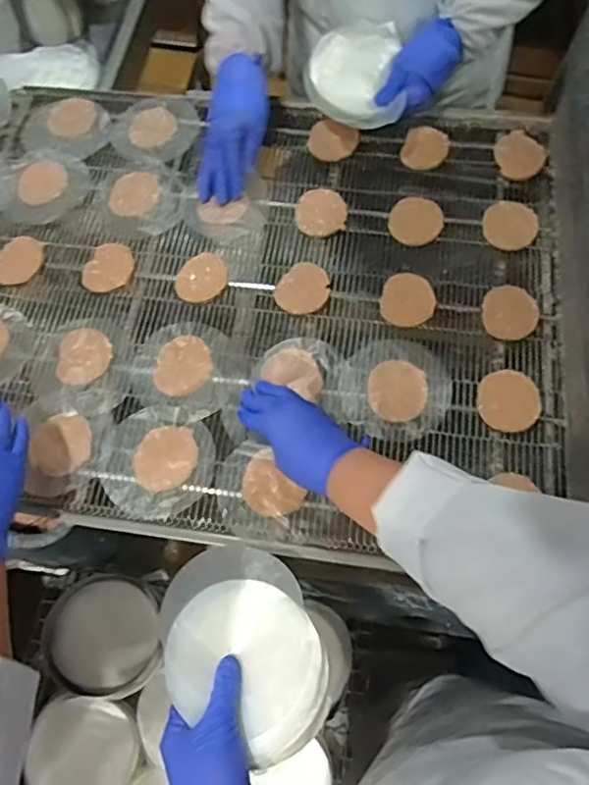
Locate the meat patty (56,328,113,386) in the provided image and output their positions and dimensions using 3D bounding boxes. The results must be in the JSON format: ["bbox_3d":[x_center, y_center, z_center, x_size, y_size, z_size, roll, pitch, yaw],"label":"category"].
[{"bbox_3d":[-0.243,-0.042,0.685,0.060,0.007,0.068,0,67,-3],"label":"meat patty"}]

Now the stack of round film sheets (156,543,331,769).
[{"bbox_3d":[-0.044,0.211,0.490,0.122,0.032,0.165,-19,70,-10],"label":"stack of round film sheets"}]

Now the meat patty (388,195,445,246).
[{"bbox_3d":[0.153,-0.218,0.746,0.066,0.011,0.066,1,67,-2],"label":"meat patty"}]

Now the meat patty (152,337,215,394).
[{"bbox_3d":[-0.129,-0.031,0.682,0.068,0.006,0.071,1,67,-2],"label":"meat patty"}]

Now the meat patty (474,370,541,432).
[{"bbox_3d":[0.234,0.009,0.647,0.068,0.011,0.069,7,67,0],"label":"meat patty"}]

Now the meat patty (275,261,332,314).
[{"bbox_3d":[0.011,-0.126,0.713,0.062,0.014,0.067,1,67,-2],"label":"meat patty"}]

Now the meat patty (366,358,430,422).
[{"bbox_3d":[0.114,-0.004,0.651,0.064,0.014,0.070,1,67,-2],"label":"meat patty"}]

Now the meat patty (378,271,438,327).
[{"bbox_3d":[0.135,-0.110,0.702,0.063,0.008,0.070,17,68,4],"label":"meat patty"}]

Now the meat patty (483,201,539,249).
[{"bbox_3d":[0.265,-0.206,0.734,0.067,0.007,0.063,-5,70,13],"label":"meat patty"}]

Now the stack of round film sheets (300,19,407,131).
[{"bbox_3d":[0.072,-0.401,0.745,0.115,0.028,0.149,3,67,-1],"label":"stack of round film sheets"}]

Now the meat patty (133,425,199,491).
[{"bbox_3d":[-0.138,0.070,0.639,0.069,0.009,0.064,-22,70,-11],"label":"meat patty"}]

